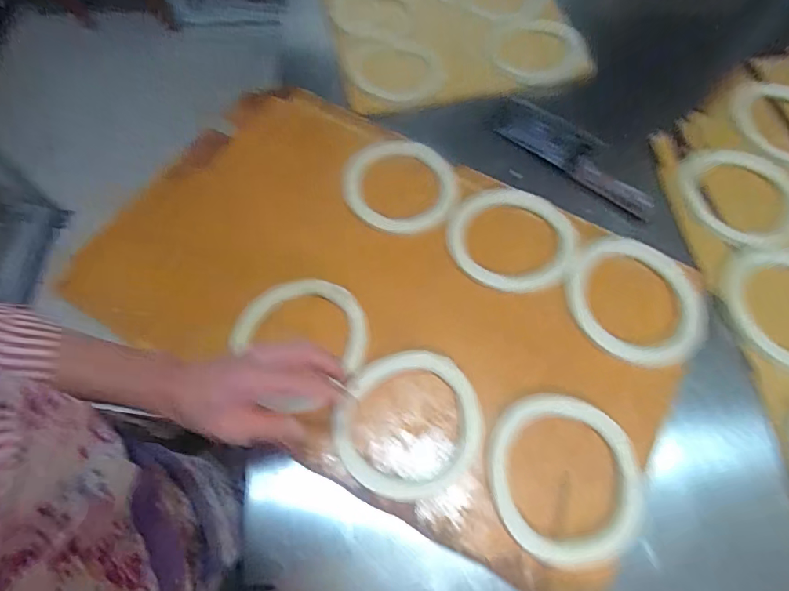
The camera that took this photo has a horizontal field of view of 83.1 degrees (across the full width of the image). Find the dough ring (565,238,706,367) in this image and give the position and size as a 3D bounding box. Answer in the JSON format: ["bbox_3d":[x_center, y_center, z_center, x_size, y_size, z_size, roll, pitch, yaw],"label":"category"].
[{"bbox_3d":[0.289,0.003,0.530,0.165,0.018,0.158,0,67,1],"label":"dough ring"}]

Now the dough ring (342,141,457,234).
[{"bbox_3d":[0.009,-0.157,0.604,0.150,0.022,0.153,0,67,1],"label":"dough ring"}]

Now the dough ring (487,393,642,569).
[{"bbox_3d":[0.173,0.184,0.455,0.149,0.010,0.160,0,67,1],"label":"dough ring"}]

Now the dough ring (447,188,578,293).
[{"bbox_3d":[0.151,-0.074,0.571,0.161,0.015,0.139,9,67,5],"label":"dough ring"}]

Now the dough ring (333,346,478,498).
[{"bbox_3d":[0.014,0.135,0.470,0.155,0.021,0.143,0,67,1],"label":"dough ring"}]

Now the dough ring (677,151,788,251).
[{"bbox_3d":[0.472,-0.131,0.600,0.160,0.014,0.155,-4,66,0],"label":"dough ring"}]

